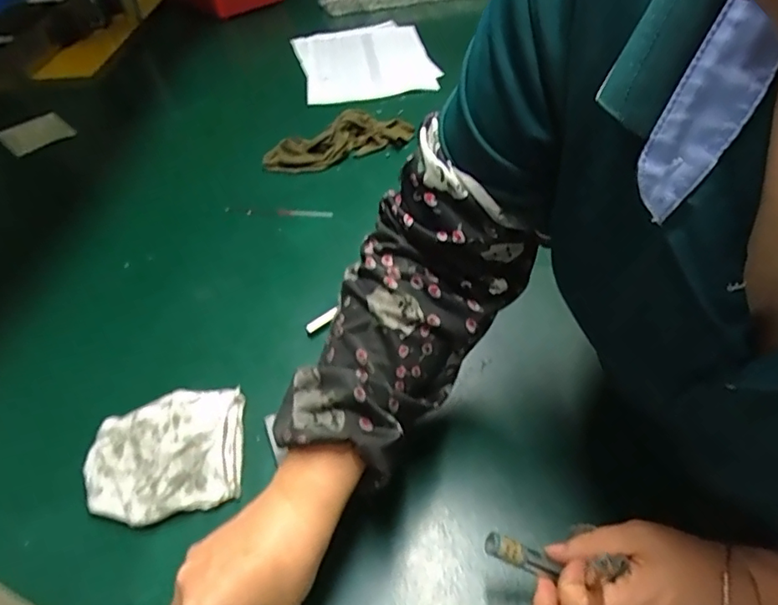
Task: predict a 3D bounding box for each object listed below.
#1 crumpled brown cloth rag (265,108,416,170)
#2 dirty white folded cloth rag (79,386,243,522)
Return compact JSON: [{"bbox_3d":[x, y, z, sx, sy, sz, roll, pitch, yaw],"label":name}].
[{"bbox_3d":[-0.065,-0.223,0.737,0.212,0.031,0.082,-24,47,-18],"label":"crumpled brown cloth rag"},{"bbox_3d":[-0.169,0.111,0.409,0.110,0.019,0.100,-9,45,-3],"label":"dirty white folded cloth rag"}]

